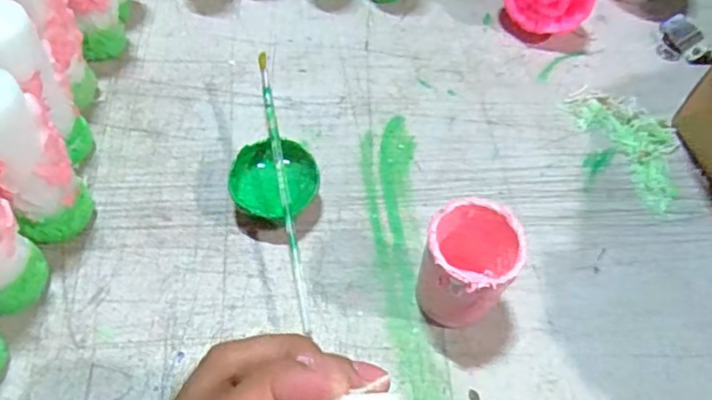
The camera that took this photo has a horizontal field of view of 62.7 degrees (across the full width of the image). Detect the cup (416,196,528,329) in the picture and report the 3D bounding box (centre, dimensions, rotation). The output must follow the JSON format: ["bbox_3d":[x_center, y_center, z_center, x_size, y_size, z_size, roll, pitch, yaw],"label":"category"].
[{"bbox_3d":[0.058,0.042,0.318,0.048,0.065,0.057,15,56,4],"label":"cup"}]

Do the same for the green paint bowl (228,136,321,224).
[{"bbox_3d":[-0.050,-0.009,0.365,0.053,0.029,0.050,3,54,-4],"label":"green paint bowl"}]

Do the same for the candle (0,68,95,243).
[{"bbox_3d":[-0.176,-0.019,0.314,0.041,0.106,0.039,-28,61,-23],"label":"candle"}]

